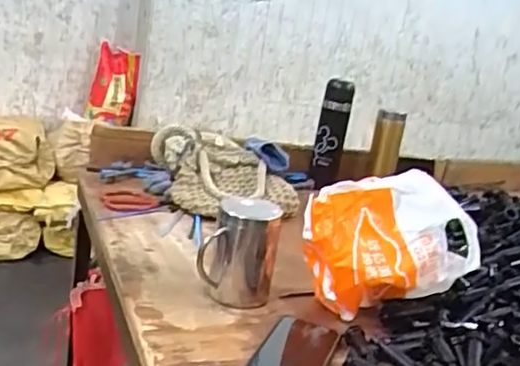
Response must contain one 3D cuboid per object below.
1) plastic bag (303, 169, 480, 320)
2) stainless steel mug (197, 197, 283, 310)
[{"bbox_3d":[0.151,0.082,0.756,0.206,0.153,0.105,5,16,-17],"label":"plastic bag"},{"bbox_3d":[-0.027,0.083,0.765,0.091,0.113,0.089,12,16,11],"label":"stainless steel mug"}]

